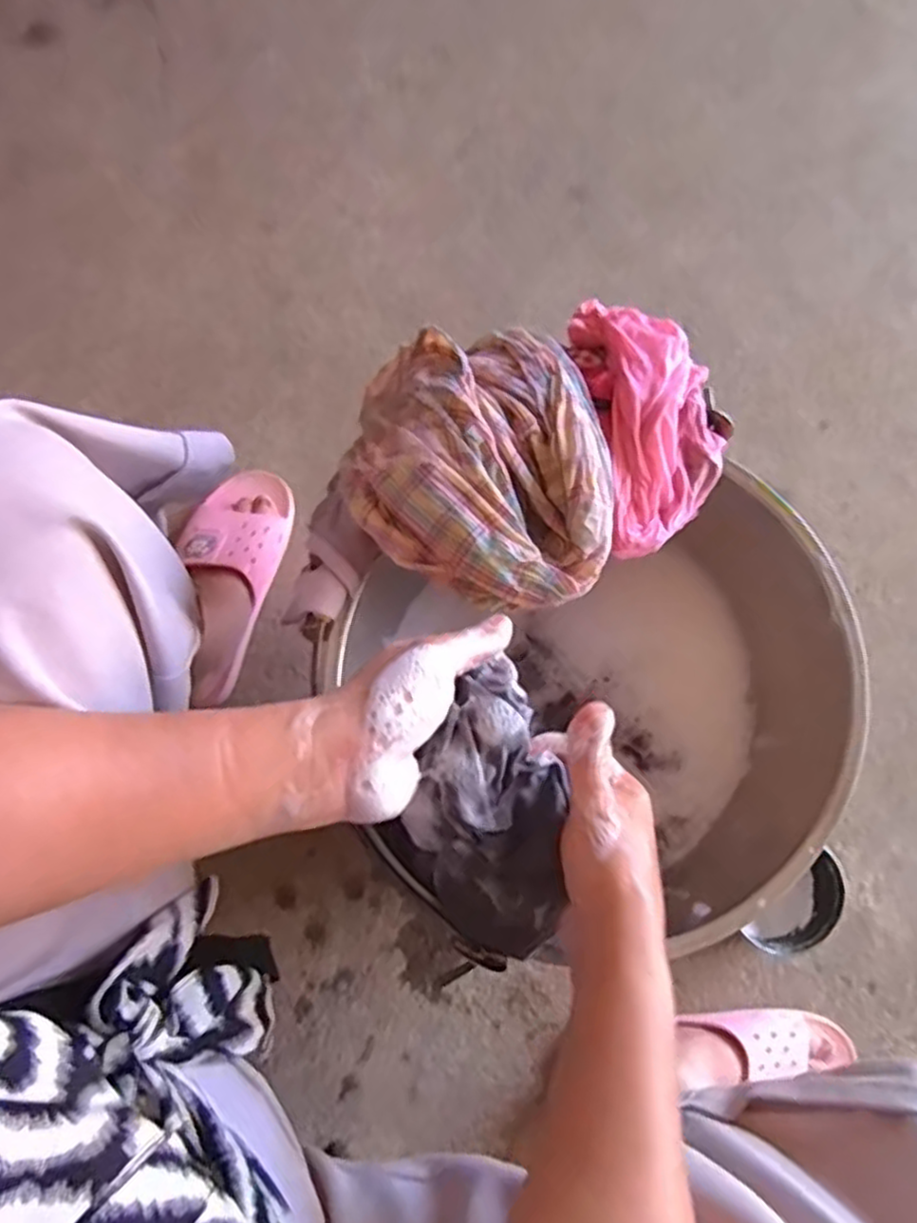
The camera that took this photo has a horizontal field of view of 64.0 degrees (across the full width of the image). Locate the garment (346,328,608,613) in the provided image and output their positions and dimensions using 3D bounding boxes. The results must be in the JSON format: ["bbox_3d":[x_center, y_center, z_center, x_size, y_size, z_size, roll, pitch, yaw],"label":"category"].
[{"bbox_3d":[0.015,-0.096,0.443,0.153,0.076,0.180,10,77,2],"label":"garment"}]

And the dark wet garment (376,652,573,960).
[{"bbox_3d":[0.018,0.107,0.378,0.096,0.069,0.127,-34,79,-8],"label":"dark wet garment"}]

